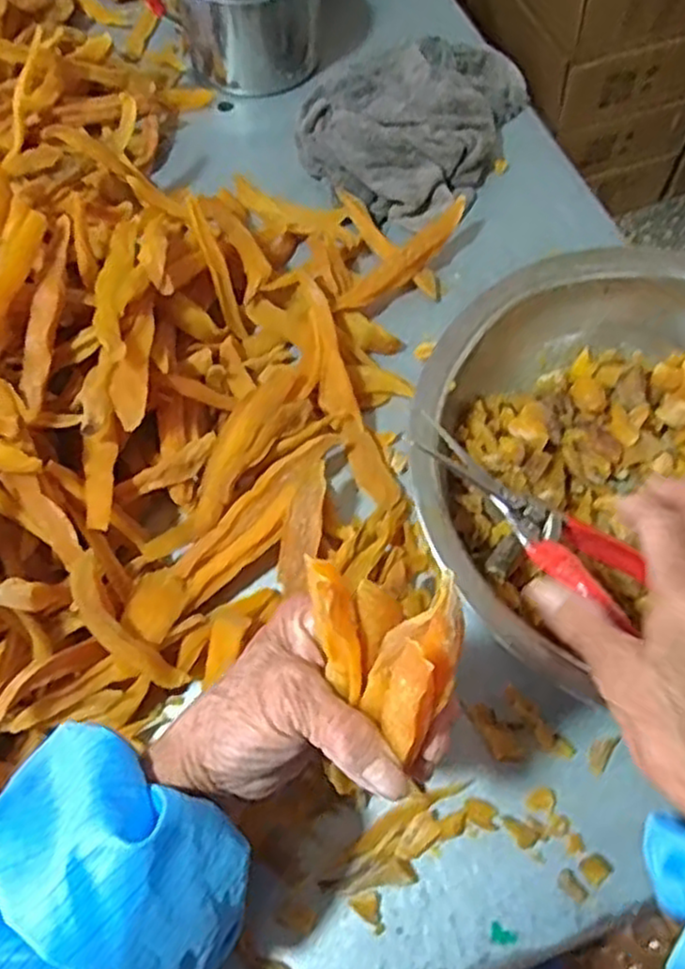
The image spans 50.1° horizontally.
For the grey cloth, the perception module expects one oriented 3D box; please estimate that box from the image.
[{"bbox_3d":[0.061,-0.327,0.637,0.170,0.036,0.228,26,67,13],"label":"grey cloth"}]

